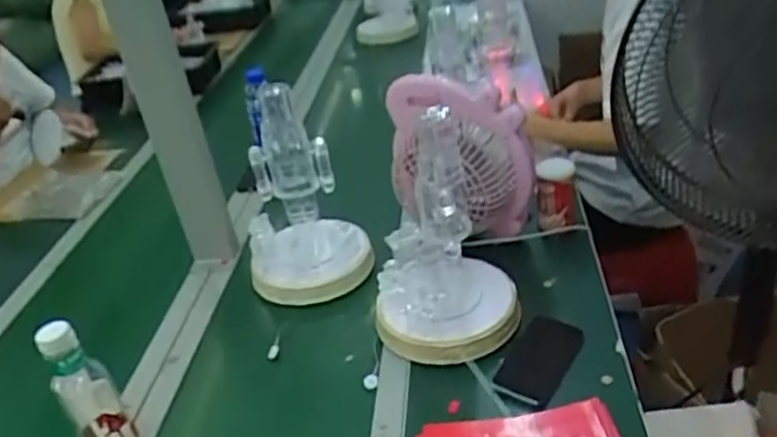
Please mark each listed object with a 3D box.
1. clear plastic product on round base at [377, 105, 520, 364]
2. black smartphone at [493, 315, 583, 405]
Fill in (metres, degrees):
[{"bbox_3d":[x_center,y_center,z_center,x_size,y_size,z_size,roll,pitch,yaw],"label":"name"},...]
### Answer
[{"bbox_3d":[0.071,0.022,0.957,0.199,0.304,0.172,-7,31,2],"label":"clear plastic product on round base"},{"bbox_3d":[0.205,0.188,0.941,0.080,0.008,0.149,17,42,26],"label":"black smartphone"}]

